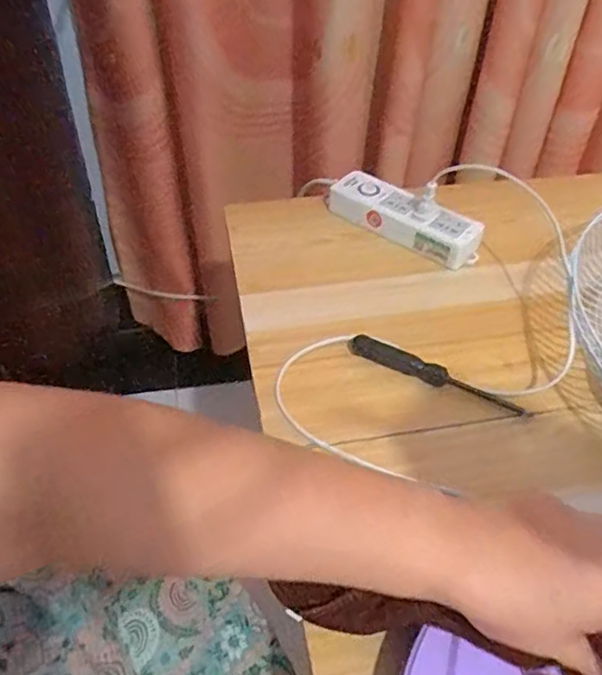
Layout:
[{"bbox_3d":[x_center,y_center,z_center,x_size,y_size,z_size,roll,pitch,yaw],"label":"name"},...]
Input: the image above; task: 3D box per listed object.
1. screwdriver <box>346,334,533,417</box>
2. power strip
[{"bbox_3d":[0.117,0.029,0.510,0.158,0.016,0.021,23,48,19],"label":"screwdriver"},{"bbox_3d":[0.111,-0.133,0.639,0.174,0.037,0.058,31,51,25],"label":"power strip"}]

